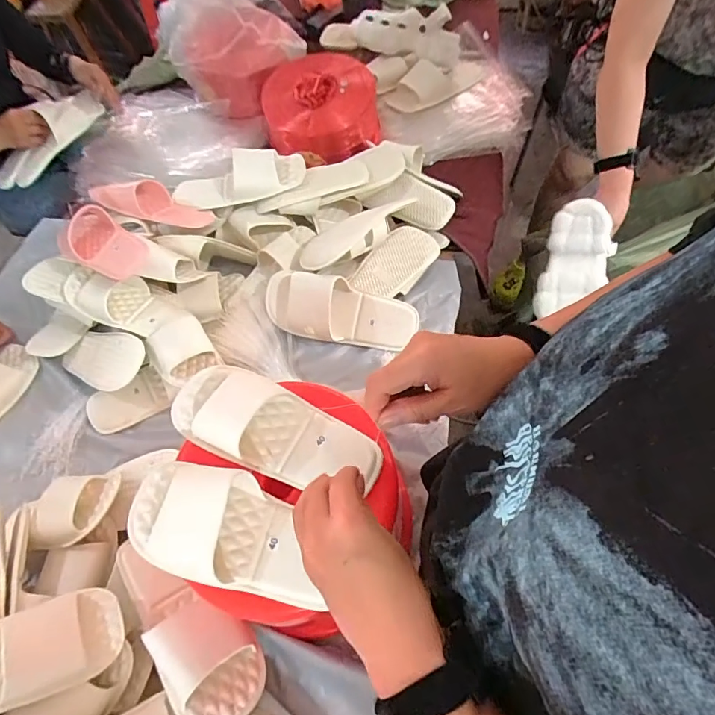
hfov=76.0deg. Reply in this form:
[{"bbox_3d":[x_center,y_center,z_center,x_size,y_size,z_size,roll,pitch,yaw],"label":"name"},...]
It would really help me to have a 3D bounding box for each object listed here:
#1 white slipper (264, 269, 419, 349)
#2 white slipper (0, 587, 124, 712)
[{"bbox_3d":[-0.032,-0.083,0.851,0.286,0.046,0.120,14,93,-1],"label":"white slipper"},{"bbox_3d":[-0.384,0.330,0.498,0.226,0.053,0.098,-13,61,-23],"label":"white slipper"}]

